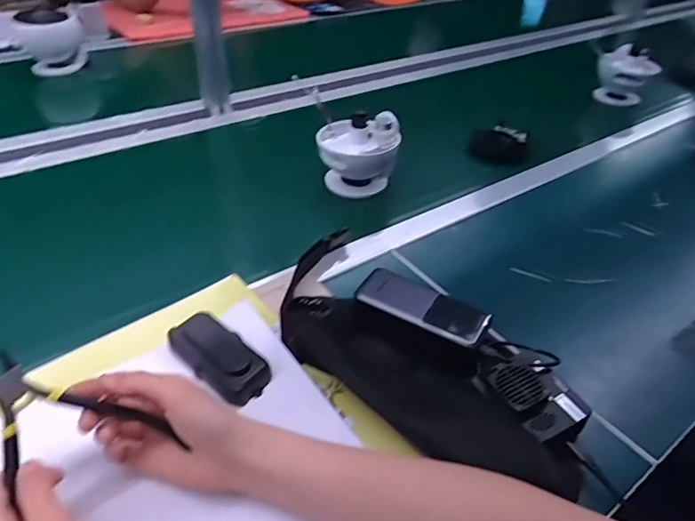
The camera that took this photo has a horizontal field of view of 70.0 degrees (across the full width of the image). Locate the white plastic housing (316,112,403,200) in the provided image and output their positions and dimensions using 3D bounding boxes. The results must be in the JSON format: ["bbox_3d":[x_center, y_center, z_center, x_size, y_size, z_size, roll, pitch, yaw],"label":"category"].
[{"bbox_3d":[0.014,-0.148,0.720,0.113,0.118,0.086,5,40,1],"label":"white plastic housing"}]

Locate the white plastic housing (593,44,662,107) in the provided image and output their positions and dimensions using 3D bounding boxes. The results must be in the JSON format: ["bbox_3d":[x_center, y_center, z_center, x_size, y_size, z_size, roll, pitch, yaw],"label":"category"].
[{"bbox_3d":[0.634,-0.419,1.136,0.118,0.116,0.093,23,42,21],"label":"white plastic housing"}]

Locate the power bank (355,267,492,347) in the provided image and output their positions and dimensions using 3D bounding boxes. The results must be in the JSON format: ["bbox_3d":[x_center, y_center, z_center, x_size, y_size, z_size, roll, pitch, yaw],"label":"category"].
[{"bbox_3d":[0.072,0.043,0.483,0.126,0.011,0.046,22,43,20],"label":"power bank"}]

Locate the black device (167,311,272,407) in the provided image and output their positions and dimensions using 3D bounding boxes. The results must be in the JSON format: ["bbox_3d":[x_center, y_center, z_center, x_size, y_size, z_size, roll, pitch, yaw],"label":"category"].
[{"bbox_3d":[-0.121,0.089,0.469,0.103,0.026,0.048,32,47,29],"label":"black device"}]

